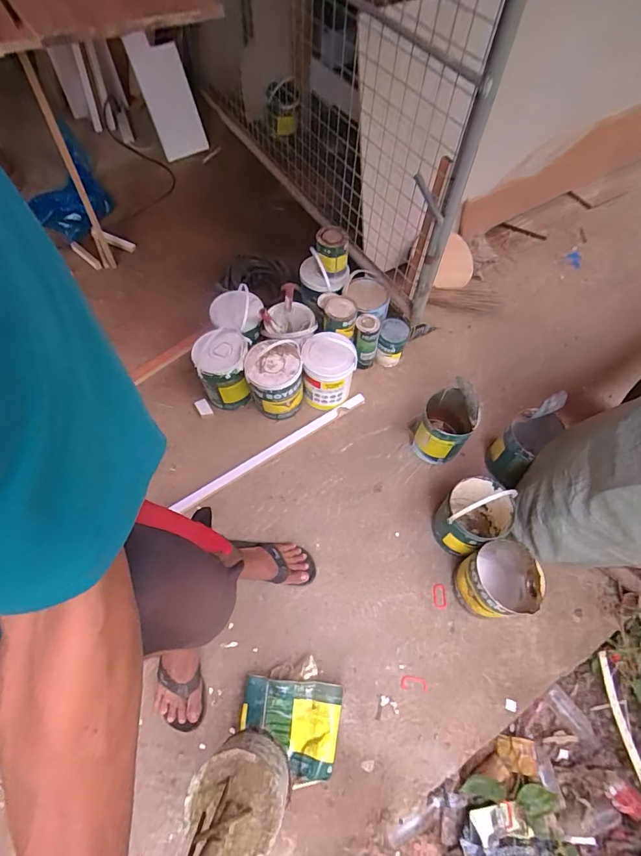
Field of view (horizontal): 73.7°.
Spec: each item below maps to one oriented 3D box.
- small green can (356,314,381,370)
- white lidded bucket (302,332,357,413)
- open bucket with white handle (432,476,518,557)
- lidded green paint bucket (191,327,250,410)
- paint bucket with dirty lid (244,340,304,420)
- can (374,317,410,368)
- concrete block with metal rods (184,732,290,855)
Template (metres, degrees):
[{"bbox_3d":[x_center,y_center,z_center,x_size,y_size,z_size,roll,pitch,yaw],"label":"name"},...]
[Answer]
[{"bbox_3d":[0.160,-0.292,1.478,0.076,0.207,0.074,1,61,-1],"label":"small green can"},{"bbox_3d":[0.027,-0.182,1.400,0.169,0.232,0.148,1,61,-1],"label":"white lidded bucket"},{"bbox_3d":[0.419,0.231,1.159,0.165,0.254,0.187,39,67,19],"label":"open bucket with white handle"},{"bbox_3d":[-0.302,-0.181,1.372,0.165,0.211,0.179,1,61,-1],"label":"lidded green paint bucket"},{"bbox_3d":[-0.137,-0.146,1.378,0.169,0.238,0.154,1,61,-1],"label":"paint bucket with dirty lid"},{"bbox_3d":[0.255,-0.301,1.521,0.098,0.139,0.123,16,62,7],"label":"can"},{"bbox_3d":[-0.138,0.665,0.785,0.156,0.168,0.138,40,72,21],"label":"concrete block with metal rods"}]

